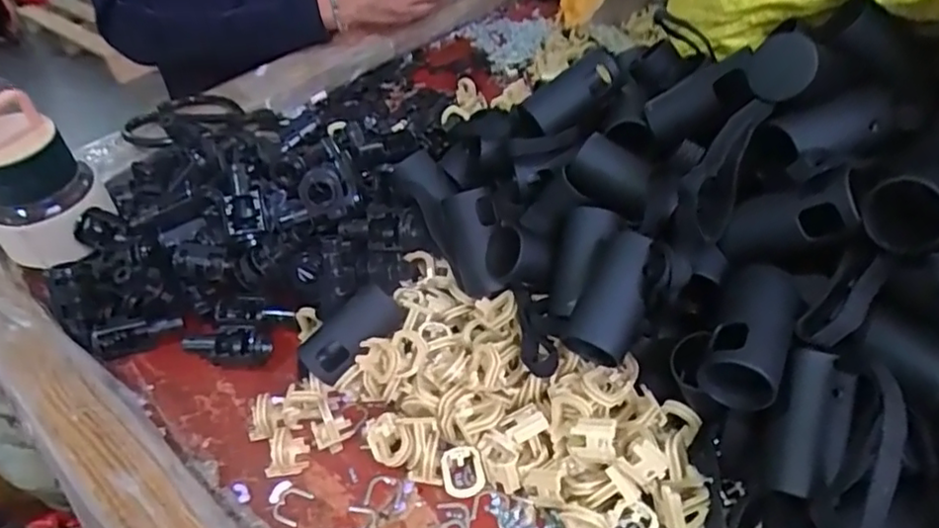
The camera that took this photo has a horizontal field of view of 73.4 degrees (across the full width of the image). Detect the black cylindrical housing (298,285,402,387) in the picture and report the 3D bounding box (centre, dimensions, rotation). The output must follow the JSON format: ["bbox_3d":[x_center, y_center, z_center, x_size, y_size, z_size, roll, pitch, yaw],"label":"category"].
[{"bbox_3d":[-0.068,0.042,0.364,0.060,0.025,0.026,-41,46,5],"label":"black cylindrical housing"}]

